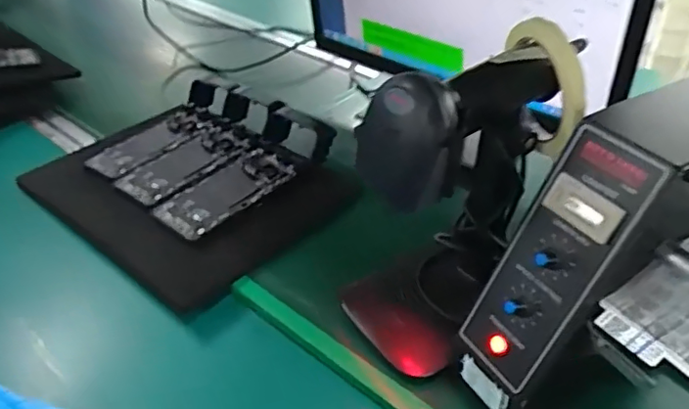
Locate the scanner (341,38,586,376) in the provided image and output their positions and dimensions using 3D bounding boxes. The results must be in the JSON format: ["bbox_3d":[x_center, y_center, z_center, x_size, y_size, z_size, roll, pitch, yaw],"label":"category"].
[{"bbox_3d":[0.071,-0.006,0.463,0.103,0.243,0.149,30,47,34],"label":"scanner"}]

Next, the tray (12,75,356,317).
[{"bbox_3d":[-0.180,-0.042,0.660,0.343,0.047,0.270,29,52,29],"label":"tray"}]

